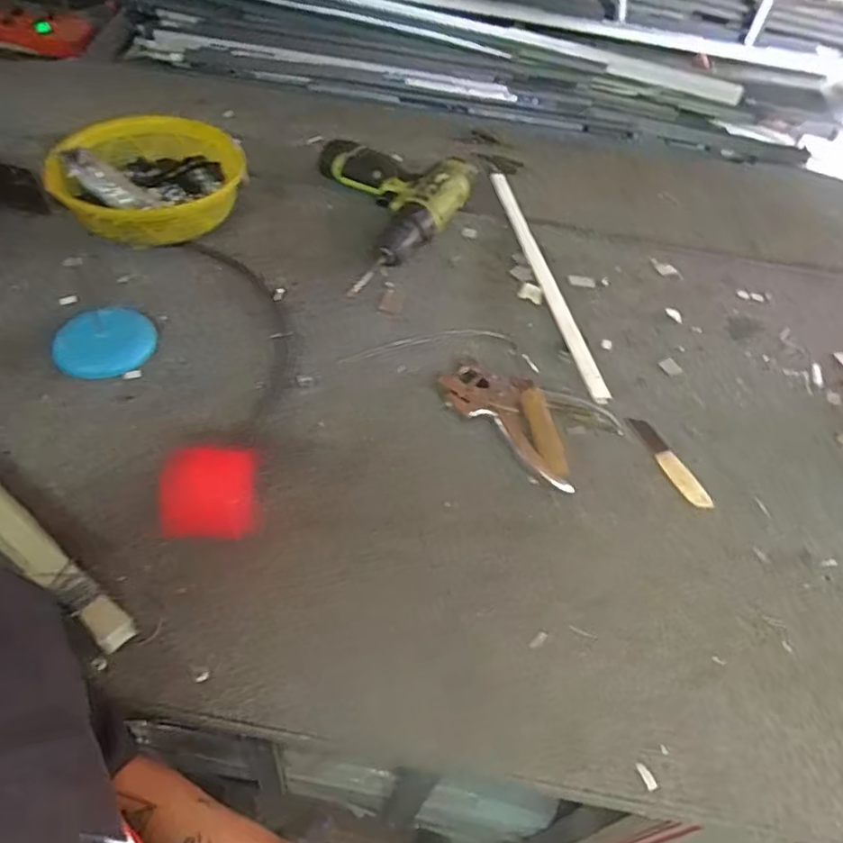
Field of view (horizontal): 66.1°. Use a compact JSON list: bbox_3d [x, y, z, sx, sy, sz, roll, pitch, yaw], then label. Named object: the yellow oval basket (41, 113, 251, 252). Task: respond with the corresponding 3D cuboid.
[{"bbox_3d":[-0.276,-0.251,0.671,0.169,0.060,0.167,-2,50,-8],"label":"yellow oval basket"}]

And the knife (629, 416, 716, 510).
[{"bbox_3d":[0.218,0.034,0.569,0.021,0.008,0.103,-14,54,-15],"label":"knife"}]

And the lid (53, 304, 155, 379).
[{"bbox_3d":[-0.282,-0.073,0.575,0.082,0.016,0.082,3,50,-4],"label":"lid"}]

